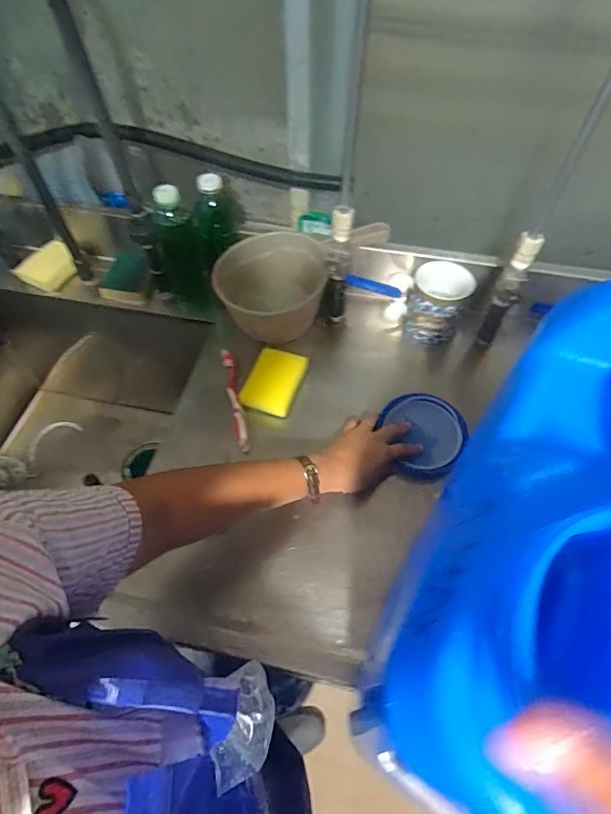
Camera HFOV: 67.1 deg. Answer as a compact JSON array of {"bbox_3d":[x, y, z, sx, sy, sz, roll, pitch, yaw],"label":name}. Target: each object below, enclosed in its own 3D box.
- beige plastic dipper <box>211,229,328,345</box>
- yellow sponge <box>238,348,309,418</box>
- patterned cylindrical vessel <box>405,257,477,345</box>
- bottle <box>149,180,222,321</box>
[{"bbox_3d":[-0.057,-0.183,0.748,0.167,0.104,0.165,-4,56,-3],"label":"beige plastic dipper"},{"bbox_3d":[-0.048,-0.039,0.698,0.073,0.035,0.098,17,58,11],"label":"yellow sponge"},{"bbox_3d":[0.210,-0.166,0.734,0.084,0.102,0.081,0,56,0],"label":"patterned cylindrical vessel"},{"bbox_3d":[-0.192,-0.245,0.751,0.088,0.219,0.060,-16,58,-11],"label":"bottle"}]

